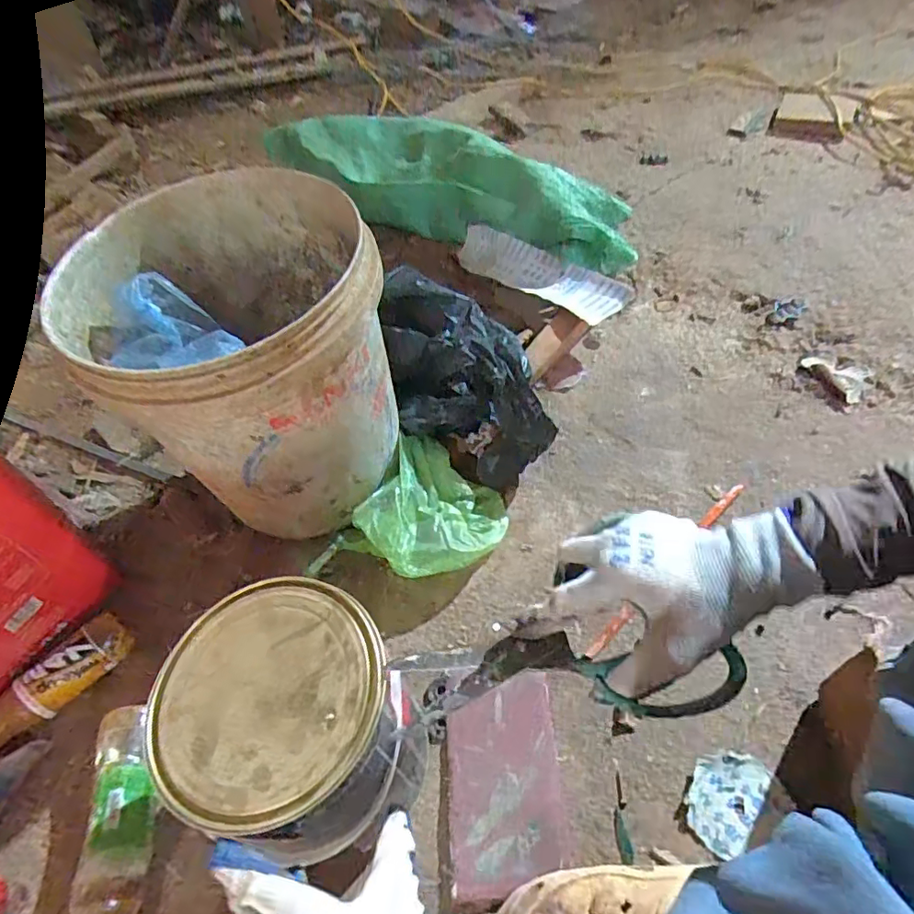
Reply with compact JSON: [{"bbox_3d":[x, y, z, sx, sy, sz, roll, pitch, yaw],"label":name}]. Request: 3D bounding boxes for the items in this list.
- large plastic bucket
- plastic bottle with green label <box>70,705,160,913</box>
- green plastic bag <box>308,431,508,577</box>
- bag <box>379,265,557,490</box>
[{"bbox_3d":[-0.220,-0.102,0.644,0.302,0.297,0.284,-3,51,4],"label":"large plastic bucket"},{"bbox_3d":[-0.302,0.339,0.514,0.059,0.063,0.206,-14,51,-5],"label":"plastic bottle with green label"},{"bbox_3d":[-0.049,0.079,0.690,0.186,0.081,0.197,23,57,23],"label":"green plastic bag"},{"bbox_3d":[-0.001,-0.102,0.768,0.163,0.176,0.270,-16,51,-7],"label":"bag"}]

